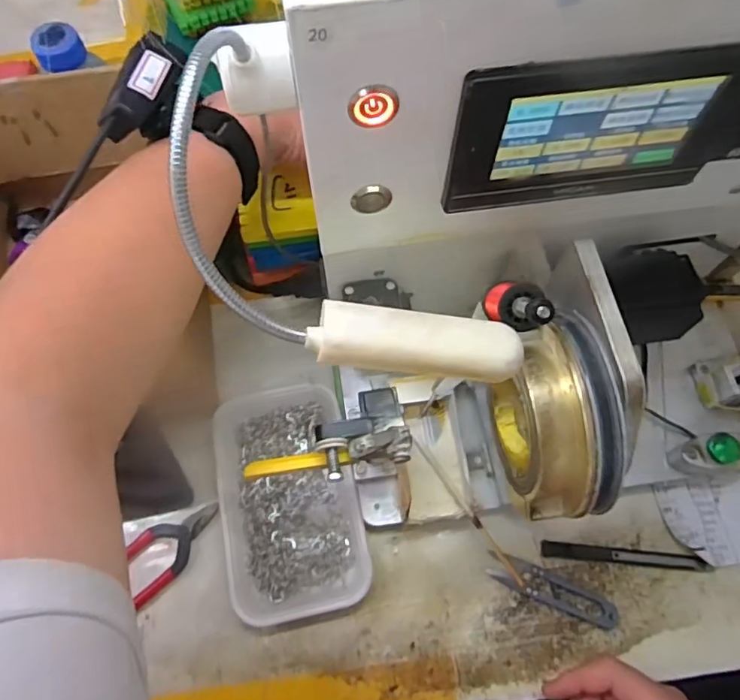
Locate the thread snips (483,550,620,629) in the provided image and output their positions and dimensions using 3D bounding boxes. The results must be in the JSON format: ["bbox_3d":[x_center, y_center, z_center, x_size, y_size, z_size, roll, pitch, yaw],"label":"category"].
[{"bbox_3d":[0.138,0.182,0.418,0.099,0.008,0.023,23,69,9],"label":"thread snips"}]

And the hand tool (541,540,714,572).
[{"bbox_3d":[0.198,0.161,0.428,0.125,0.006,0.012,5,67,2],"label":"hand tool"}]

